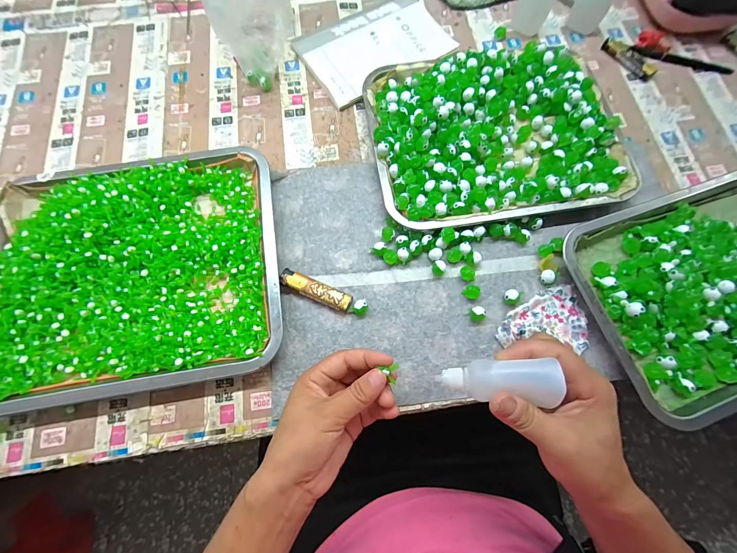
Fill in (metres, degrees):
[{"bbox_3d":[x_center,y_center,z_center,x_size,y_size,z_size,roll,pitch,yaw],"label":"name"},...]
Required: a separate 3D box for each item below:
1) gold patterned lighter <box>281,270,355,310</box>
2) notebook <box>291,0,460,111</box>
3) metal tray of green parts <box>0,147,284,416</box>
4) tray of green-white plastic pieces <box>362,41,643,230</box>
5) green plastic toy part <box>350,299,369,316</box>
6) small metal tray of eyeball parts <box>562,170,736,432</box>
[{"bbox_3d":[-0.056,0.015,0.334,0.079,0.014,0.020,22,75,7],"label":"gold patterned lighter"},{"bbox_3d":[0.012,-0.326,0.440,0.200,0.013,0.138,-28,75,-7],"label":"notebook"},{"bbox_3d":[-0.247,-0.010,0.333,0.295,0.034,0.253,-9,74,-2],"label":"metal tray of green parts"},{"bbox_3d":[0.152,-0.181,0.382,0.290,0.026,0.233,-9,74,-2],"label":"tray of green-white plastic pieces"},{"bbox_3d":[-0.009,0.032,0.329,0.016,0.013,0.016,0,74,1],"label":"green plastic toy part"},{"bbox_3d":[0.373,0.005,0.329,0.286,0.033,0.215,-22,74,-5],"label":"small metal tray of eyeball parts"}]

